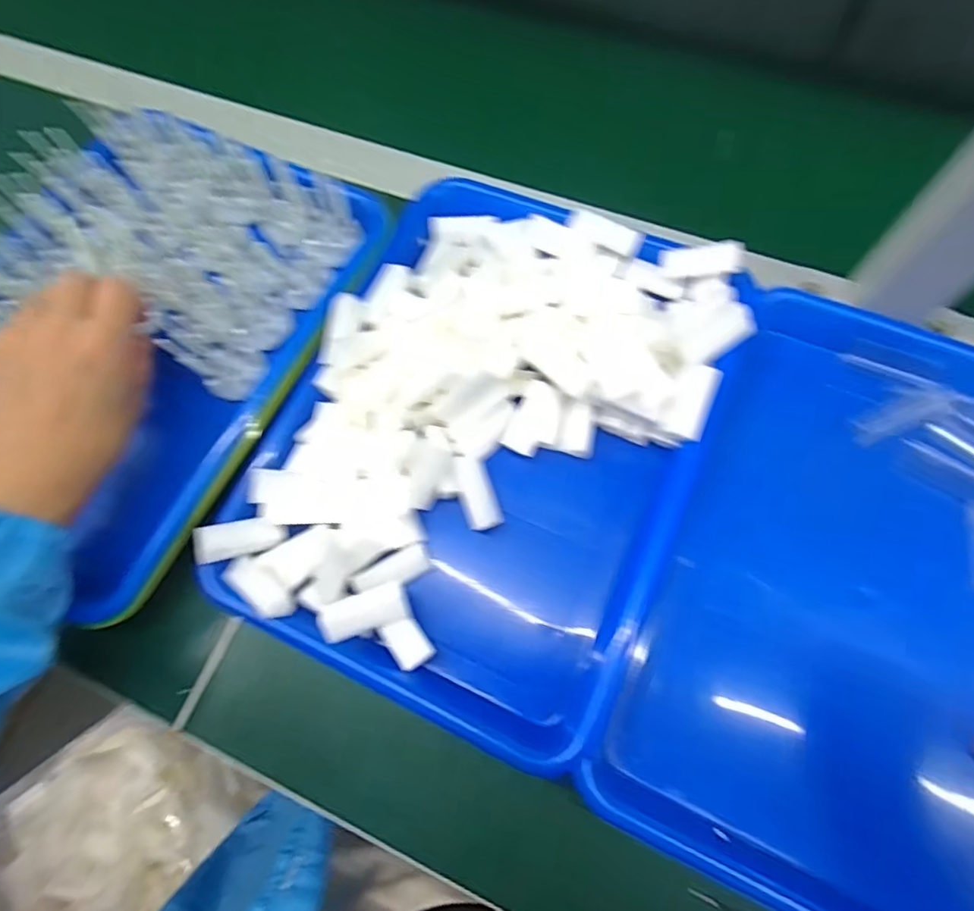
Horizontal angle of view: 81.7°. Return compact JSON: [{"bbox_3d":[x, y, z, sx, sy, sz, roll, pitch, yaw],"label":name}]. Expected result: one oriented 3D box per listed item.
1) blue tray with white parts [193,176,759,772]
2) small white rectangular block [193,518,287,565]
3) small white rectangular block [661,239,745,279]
[{"bbox_3d":[0.000,-0.016,0.357,0.241,0.063,0.326,24,75,12],"label":"blue tray with white parts"},{"bbox_3d":[-0.147,0.049,0.334,0.050,0.009,0.019,-10,75,-17],"label":"small white rectangular block"},{"bbox_3d":[0.137,-0.125,0.360,0.049,0.012,0.016,1,73,30],"label":"small white rectangular block"}]

